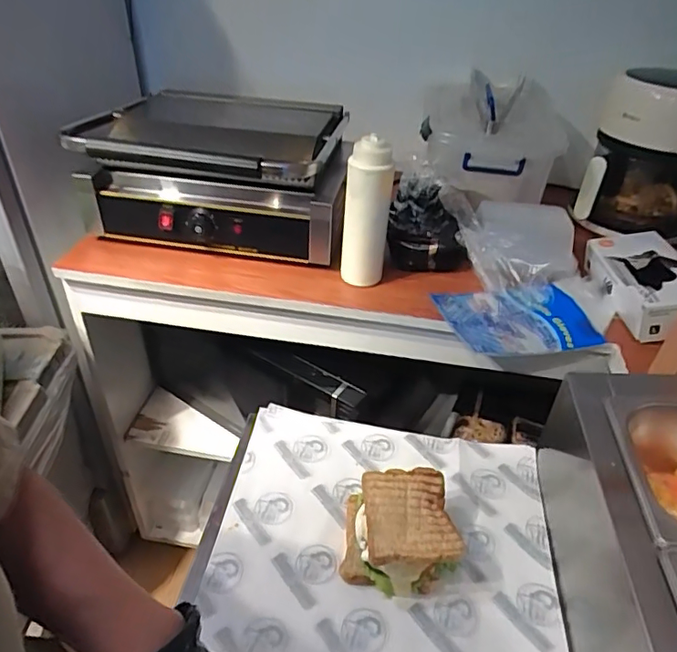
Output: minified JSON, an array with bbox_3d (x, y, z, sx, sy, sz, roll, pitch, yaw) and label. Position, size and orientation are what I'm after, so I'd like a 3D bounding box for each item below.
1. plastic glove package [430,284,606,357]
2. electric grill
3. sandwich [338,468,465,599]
[{"bbox_3d":[0.280,-0.008,0.789,0.252,0.031,0.151,0,37,-5],"label":"plastic glove package"},{"bbox_3d":[-0.206,-0.278,0.938,0.427,0.189,0.398,3,37,-1],"label":"electric grill"},{"bbox_3d":[0.061,0.211,0.546,0.108,0.063,0.101,0,37,-5],"label":"sandwich"}]

